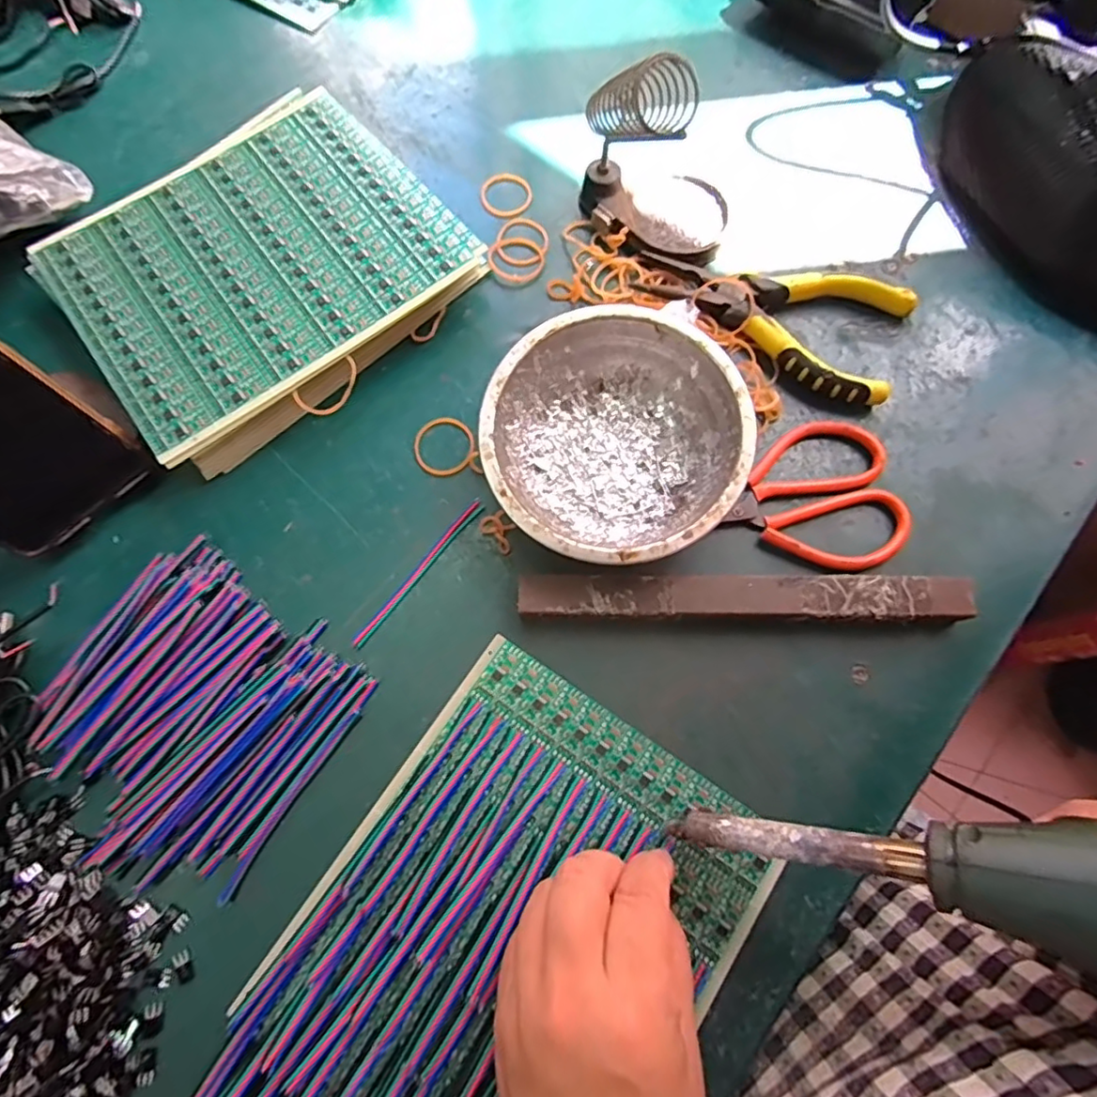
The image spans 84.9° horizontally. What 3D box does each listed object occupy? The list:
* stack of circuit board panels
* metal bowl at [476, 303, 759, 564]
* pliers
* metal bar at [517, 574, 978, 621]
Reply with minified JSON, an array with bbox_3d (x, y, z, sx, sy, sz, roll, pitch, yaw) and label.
[{"bbox_3d":[-0.163,-0.159,0.345,0.201,0.030,0.179,-42,79,-11],"label":"stack of circuit board panels"},{"bbox_3d":[0.032,-0.053,0.303,0.124,0.045,0.123,0,75,-1],"label":"metal bowl"},{"bbox_3d":[0.130,-0.141,0.341,0.149,0.015,0.075,33,77,8],"label":"pliers"},{"bbox_3d":[0.094,0.024,0.294,0.215,0.016,0.020,1,75,-1],"label":"metal bar"}]

